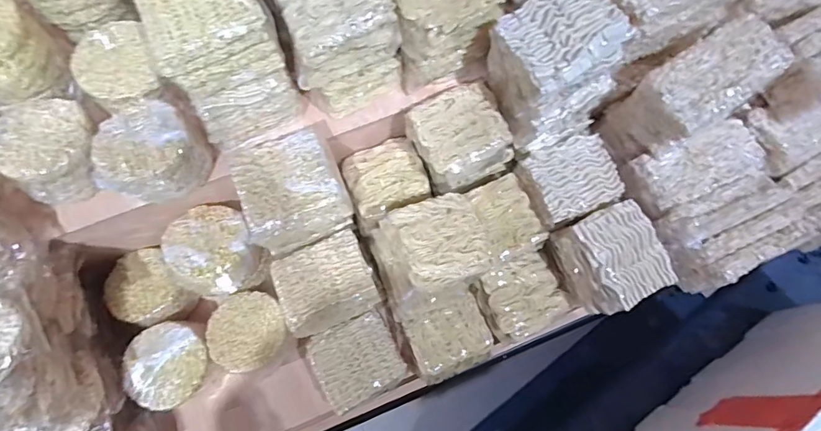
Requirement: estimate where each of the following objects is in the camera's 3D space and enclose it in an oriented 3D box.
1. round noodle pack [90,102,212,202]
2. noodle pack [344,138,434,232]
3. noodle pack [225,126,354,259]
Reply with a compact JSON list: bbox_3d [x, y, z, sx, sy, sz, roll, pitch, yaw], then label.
[{"bbox_3d":[-0.324,-0.079,0.583,0.110,0.072,0.107,0,72,1],"label":"round noodle pack"},{"bbox_3d":[-0.037,-0.054,0.678,0.112,0.046,0.115,-24,73,-6],"label":"noodle pack"},{"bbox_3d":[-0.154,-0.029,0.612,0.122,0.108,0.117,-20,73,-5],"label":"noodle pack"}]

